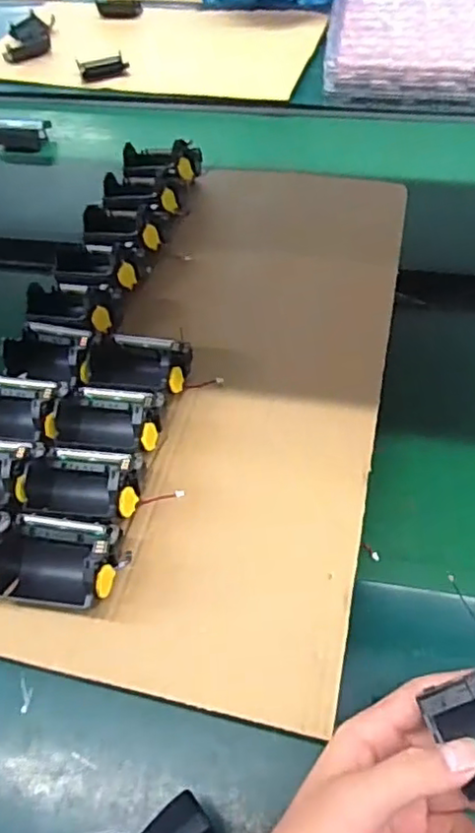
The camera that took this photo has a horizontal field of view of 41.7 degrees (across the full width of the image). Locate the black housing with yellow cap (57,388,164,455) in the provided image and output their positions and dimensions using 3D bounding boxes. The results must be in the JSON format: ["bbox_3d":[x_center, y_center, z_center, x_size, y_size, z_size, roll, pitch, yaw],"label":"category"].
[{"bbox_3d":[-0.095,0.002,0.455,0.078,0.042,0.057,6,55,8],"label":"black housing with yellow cap"}]

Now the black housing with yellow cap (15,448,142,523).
[{"bbox_3d":[-0.106,0.048,0.421,0.076,0.041,0.053,10,56,11],"label":"black housing with yellow cap"}]

